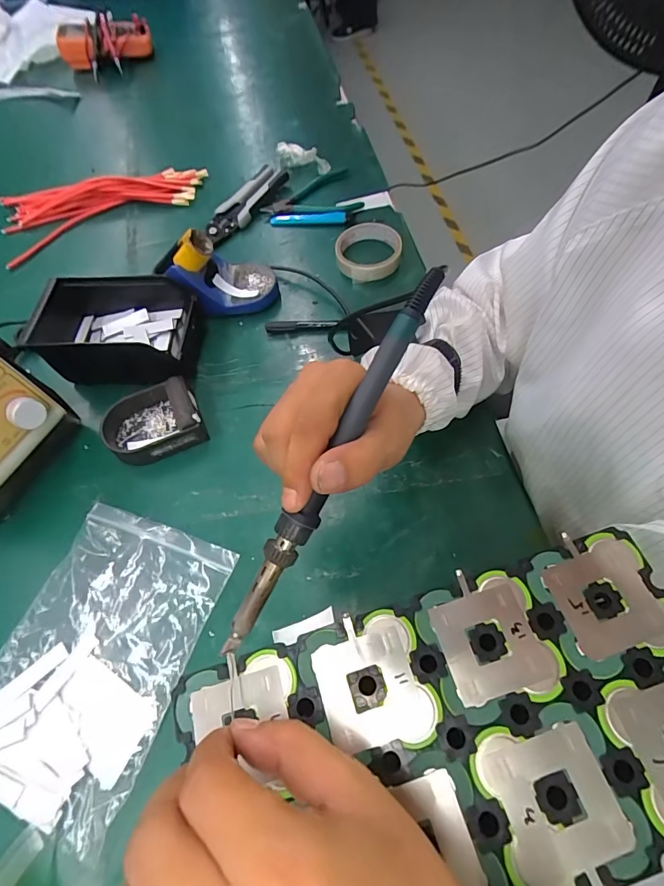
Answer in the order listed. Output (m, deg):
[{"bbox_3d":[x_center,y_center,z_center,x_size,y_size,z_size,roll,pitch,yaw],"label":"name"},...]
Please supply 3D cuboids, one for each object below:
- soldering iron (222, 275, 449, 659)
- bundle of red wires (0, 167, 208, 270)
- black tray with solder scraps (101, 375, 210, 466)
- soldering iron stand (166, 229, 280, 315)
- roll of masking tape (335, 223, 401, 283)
[{"bbox_3d":[0.000,0.008,0.231,0.018,0.016,0.238,28,90,16],"label":"soldering iron"},{"bbox_3d":[-0.356,-0.387,0.665,0.316,0.039,0.136,-24,63,-9],"label":"bundle of red wires"},{"bbox_3d":[-0.198,-0.021,0.460,0.106,0.037,0.074,-22,63,-8],"label":"black tray with solder scraps"},{"bbox_3d":[-0.131,-0.215,0.528,0.113,0.089,0.074,-8,62,-1],"label":"soldering iron stand"},{"bbox_3d":[0.048,-0.261,0.574,0.084,0.023,0.094,-13,62,-3],"label":"roll of masking tape"}]

